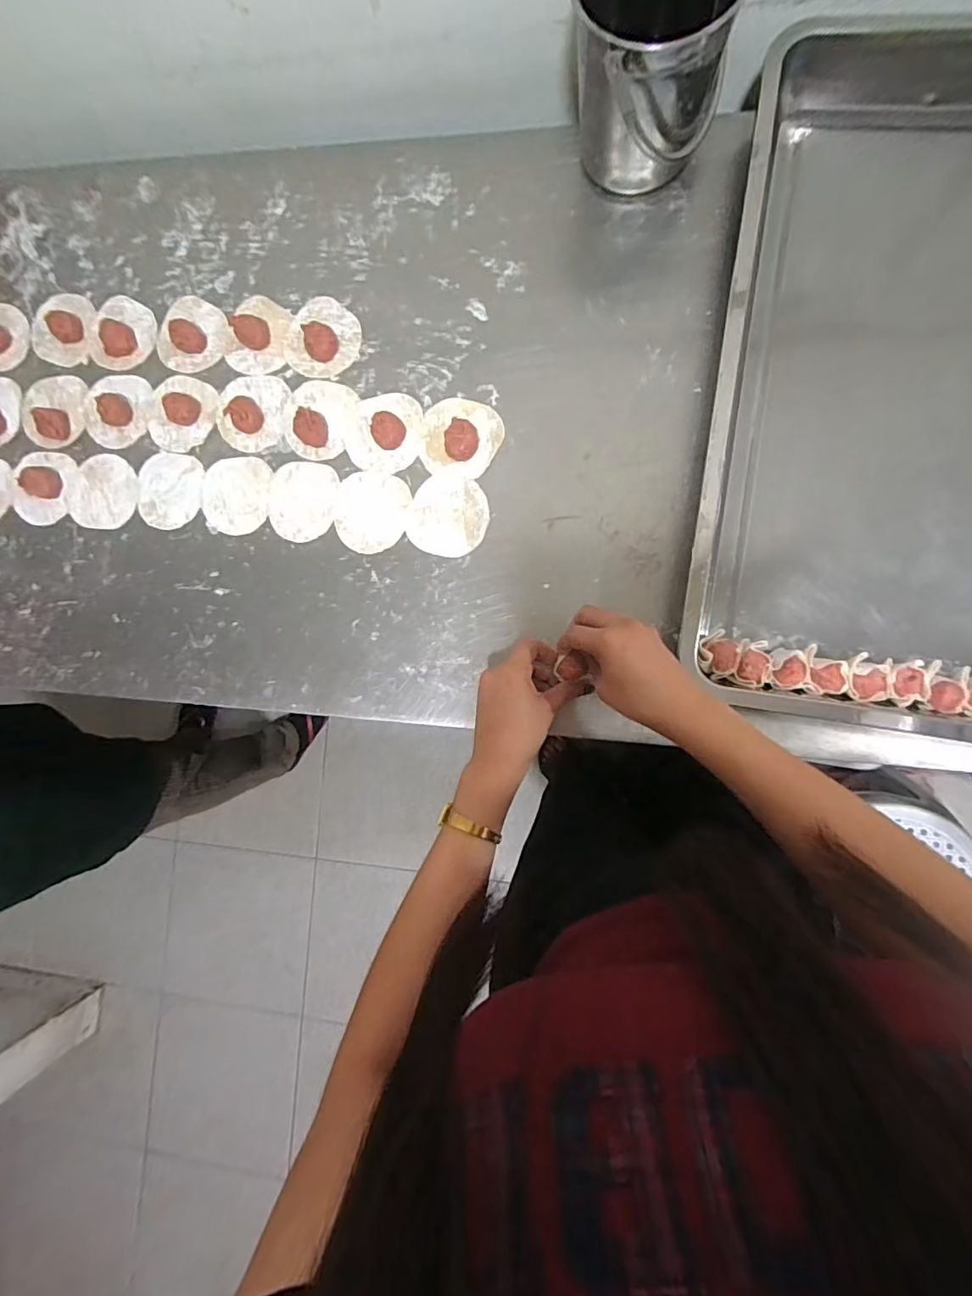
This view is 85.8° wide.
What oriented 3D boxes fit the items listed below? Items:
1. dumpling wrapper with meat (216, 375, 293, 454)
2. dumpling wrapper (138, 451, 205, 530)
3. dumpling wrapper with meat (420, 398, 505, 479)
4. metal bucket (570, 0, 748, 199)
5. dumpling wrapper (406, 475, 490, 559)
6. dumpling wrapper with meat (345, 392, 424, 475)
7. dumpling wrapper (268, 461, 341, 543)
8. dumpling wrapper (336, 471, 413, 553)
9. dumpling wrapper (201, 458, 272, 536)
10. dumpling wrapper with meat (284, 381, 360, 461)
[{"bbox_3d":[-0.250,-0.250,0.551,0.081,0.011,0.081,0,87,7],"label":"dumpling wrapper with meat"},{"bbox_3d":[-0.341,-0.170,0.565,0.076,0.004,0.082,5,86,7],"label":"dumpling wrapper"},{"bbox_3d":[-0.025,-0.208,0.513,0.078,0.017,0.078,8,88,7],"label":"dumpling wrapper with meat"},{"bbox_3d":[0.142,-0.502,0.454,0.124,0.133,0.124,0,87,7],"label":"metal bucket"},{"bbox_3d":[-0.037,-0.130,0.516,0.077,0.004,0.077,0,87,7],"label":"dumpling wrapper"},{"bbox_3d":[-0.105,-0.220,0.526,0.076,0.016,0.081,0,87,7],"label":"dumpling wrapper with meat"},{"bbox_3d":[-0.190,-0.152,0.539,0.074,0.004,0.082,12,89,8],"label":"dumpling wrapper"},{"bbox_3d":[-0.115,-0.138,0.529,0.075,0.004,0.080,11,89,8],"label":"dumpling wrapper"},{"bbox_3d":[-0.265,-0.162,0.551,0.077,0.004,0.082,0,87,7],"label":"dumpling wrapper"},{"bbox_3d":[-0.176,-0.238,0.539,0.072,0.018,0.081,16,89,8],"label":"dumpling wrapper with meat"}]

